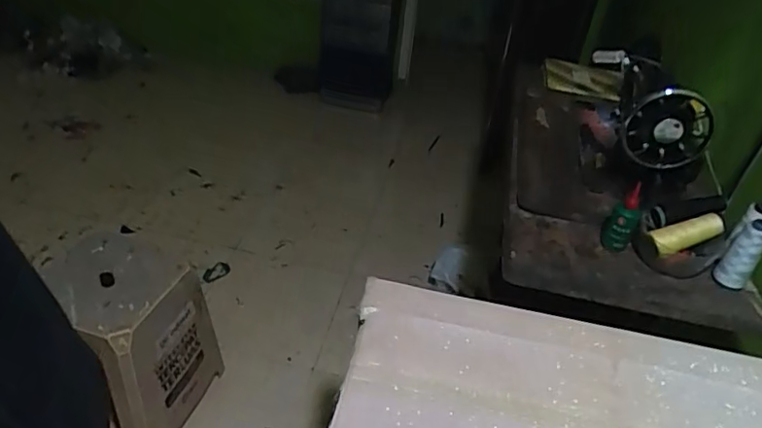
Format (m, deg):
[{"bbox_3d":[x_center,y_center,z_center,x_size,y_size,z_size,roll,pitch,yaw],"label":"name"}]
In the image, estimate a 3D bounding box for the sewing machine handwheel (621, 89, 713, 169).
[{"bbox_3d":[0.459,-0.136,0.915,0.127,0.128,0.024,9,37,3],"label":"sewing machine handwheel"}]

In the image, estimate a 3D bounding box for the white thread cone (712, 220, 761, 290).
[{"bbox_3d":[0.541,0.059,0.851,0.048,0.112,0.042,-26,48,-36],"label":"white thread cone"}]

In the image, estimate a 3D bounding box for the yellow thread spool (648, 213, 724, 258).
[{"bbox_3d":[0.471,0.030,0.877,0.115,0.035,0.033,-18,38,-3],"label":"yellow thread spool"}]

